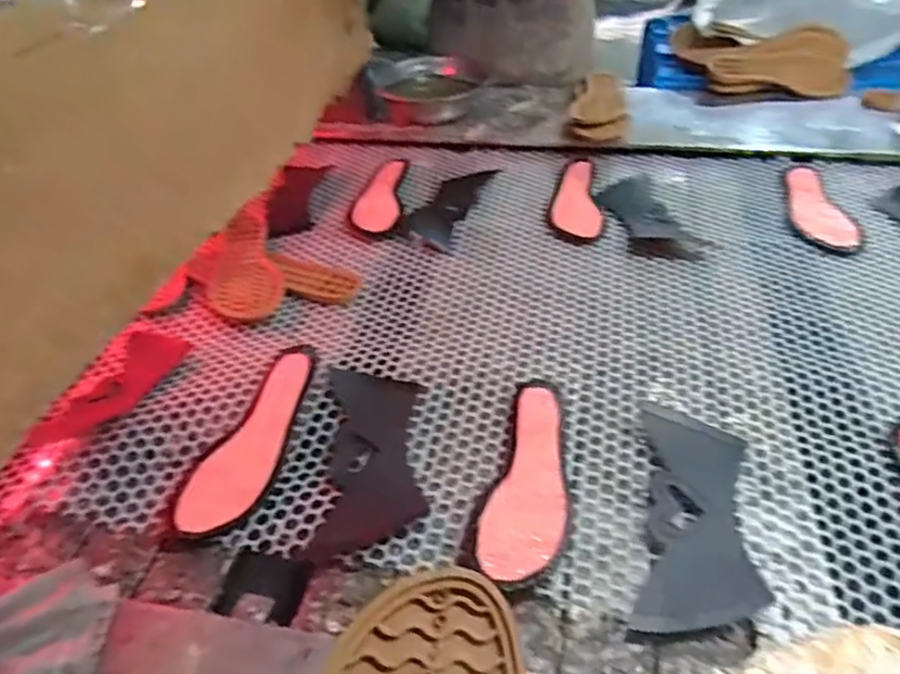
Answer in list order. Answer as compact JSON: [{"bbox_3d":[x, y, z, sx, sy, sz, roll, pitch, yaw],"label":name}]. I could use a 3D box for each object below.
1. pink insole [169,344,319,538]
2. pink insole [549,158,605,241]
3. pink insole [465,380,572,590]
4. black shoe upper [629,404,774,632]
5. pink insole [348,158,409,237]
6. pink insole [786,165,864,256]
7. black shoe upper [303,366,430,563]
[{"bbox_3d":[-0.177,0.090,0.635,0.069,0.017,0.224,15,47,10],"label":"pink insole"},{"bbox_3d":[0.189,-0.207,0.972,0.072,0.006,0.220,8,42,13],"label":"pink insole"},{"bbox_3d":[0.074,0.118,0.587,0.072,0.011,0.228,13,41,13],"label":"pink insole"},{"bbox_3d":[0.203,0.143,0.555,0.088,0.013,0.217,8,42,13],"label":"black shoe upper"},{"bbox_3d":[-0.105,-0.213,1.003,0.072,0.005,0.224,-1,41,4],"label":"pink insole"},{"bbox_3d":[0.488,-0.181,0.910,0.074,0.010,0.233,1,41,6],"label":"pink insole"},{"bbox_3d":[-0.071,0.102,0.625,0.091,0.011,0.207,-2,41,2],"label":"black shoe upper"}]

